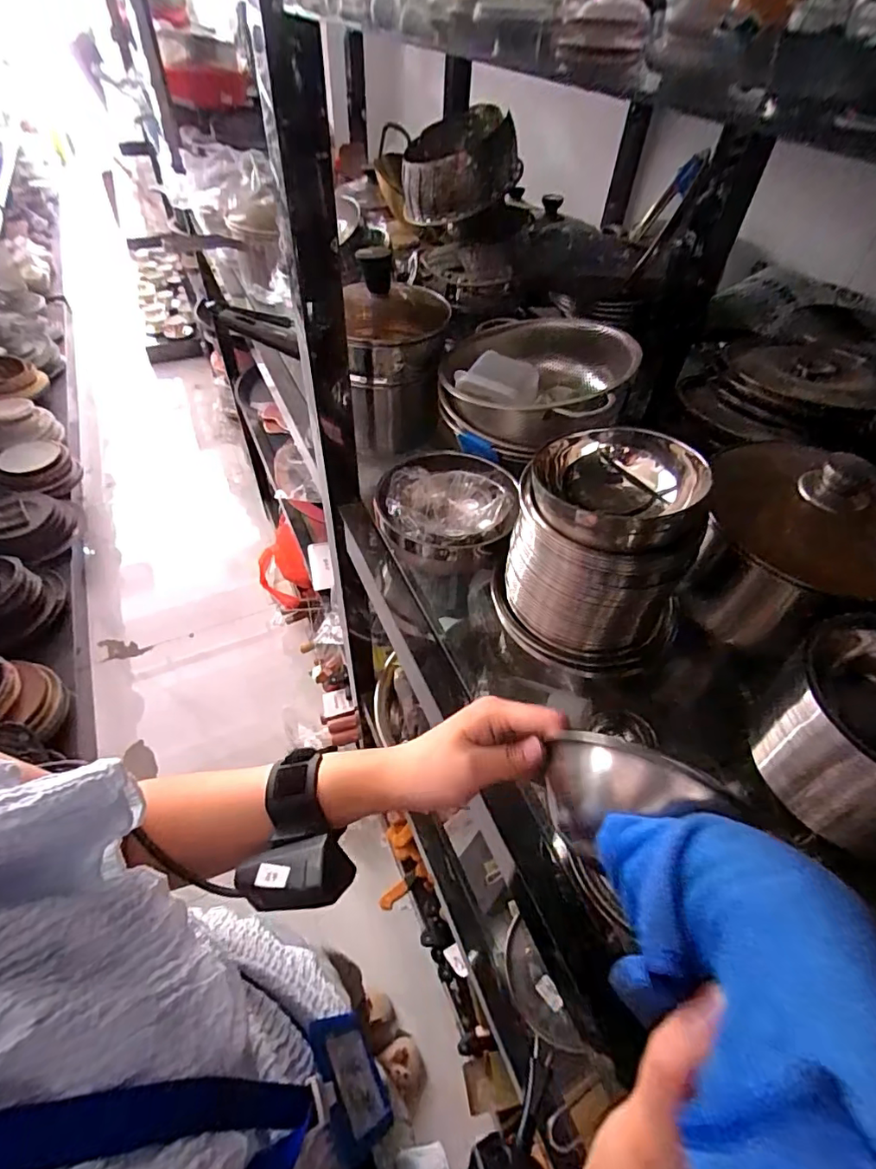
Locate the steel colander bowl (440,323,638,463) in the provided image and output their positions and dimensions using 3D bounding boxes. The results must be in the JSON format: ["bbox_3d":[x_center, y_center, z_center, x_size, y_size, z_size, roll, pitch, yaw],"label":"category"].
[{"bbox_3d":[0.108,-0.237,0.611,0.192,0.081,0.210,2,49,-2],"label":"steel colander bowl"}]

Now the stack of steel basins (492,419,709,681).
[{"bbox_3d":[0.130,-0.017,0.438,0.127,0.166,0.133,-11,51,-13],"label":"stack of steel basins"}]

